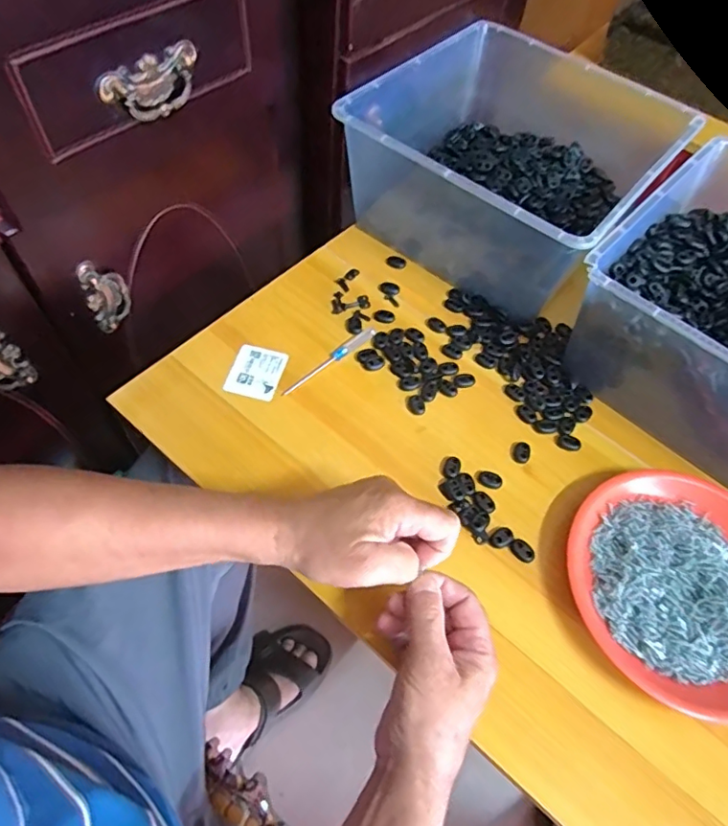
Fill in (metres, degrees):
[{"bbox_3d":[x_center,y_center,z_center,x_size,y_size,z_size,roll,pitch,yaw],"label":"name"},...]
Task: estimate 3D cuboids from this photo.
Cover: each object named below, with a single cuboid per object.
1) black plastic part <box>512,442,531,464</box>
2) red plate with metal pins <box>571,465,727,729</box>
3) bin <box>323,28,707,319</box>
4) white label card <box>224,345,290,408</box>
[{"bbox_3d":[0.149,0.037,0.521,0.016,0.004,0.022,30,57,16],"label":"black plastic part"},{"bbox_3d":[0.261,0.142,0.454,0.173,0.039,0.192,-3,54,-7],"label":"red plate with metal pins"},{"bbox_3d":[0.168,-0.276,0.642,0.292,0.156,0.300,35,59,19],"label":"bin"},{"bbox_3d":[-0.107,-0.038,0.553,0.053,0.004,0.066,16,61,1],"label":"white label card"}]

